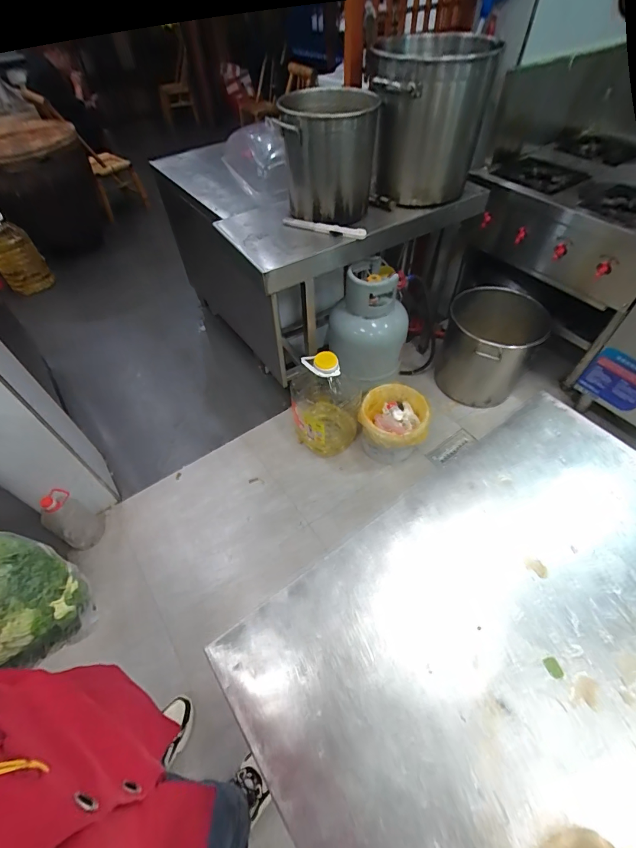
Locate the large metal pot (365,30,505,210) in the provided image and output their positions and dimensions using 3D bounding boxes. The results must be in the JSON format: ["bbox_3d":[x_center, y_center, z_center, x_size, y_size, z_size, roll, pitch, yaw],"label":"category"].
[{"bbox_3d":[0.376,-1.075,1.344,0.390,0.409,0.434,6,52,6],"label":"large metal pot"}]

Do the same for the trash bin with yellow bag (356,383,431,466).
[{"bbox_3d":[0.310,0.015,1.602,0.266,0.267,0.287,3,51,4],"label":"trash bin with yellow bag"}]

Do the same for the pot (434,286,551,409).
[{"bbox_3d":[0.773,-0.347,1.728,0.379,0.407,0.375,-1,51,1],"label":"pot"}]

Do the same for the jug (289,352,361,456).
[{"bbox_3d":[0.029,-0.077,1.541,0.277,0.478,0.254,3,51,4],"label":"jug"}]

